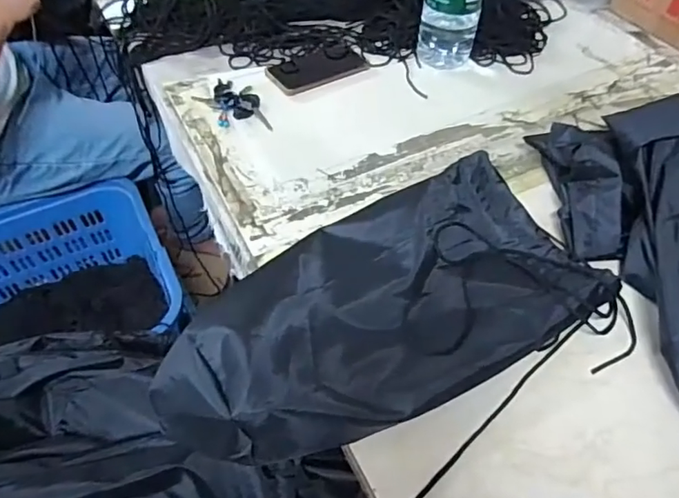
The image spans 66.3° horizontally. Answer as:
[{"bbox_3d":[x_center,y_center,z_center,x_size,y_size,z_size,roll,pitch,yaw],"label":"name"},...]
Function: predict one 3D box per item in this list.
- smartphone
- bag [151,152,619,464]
[{"bbox_3d":[-0.037,-0.295,0.844,0.159,0.007,0.095,-25,56,-20],"label":"smartphone"},{"bbox_3d":[0.046,0.055,0.507,0.430,0.083,0.209,-25,56,-21],"label":"bag"}]

